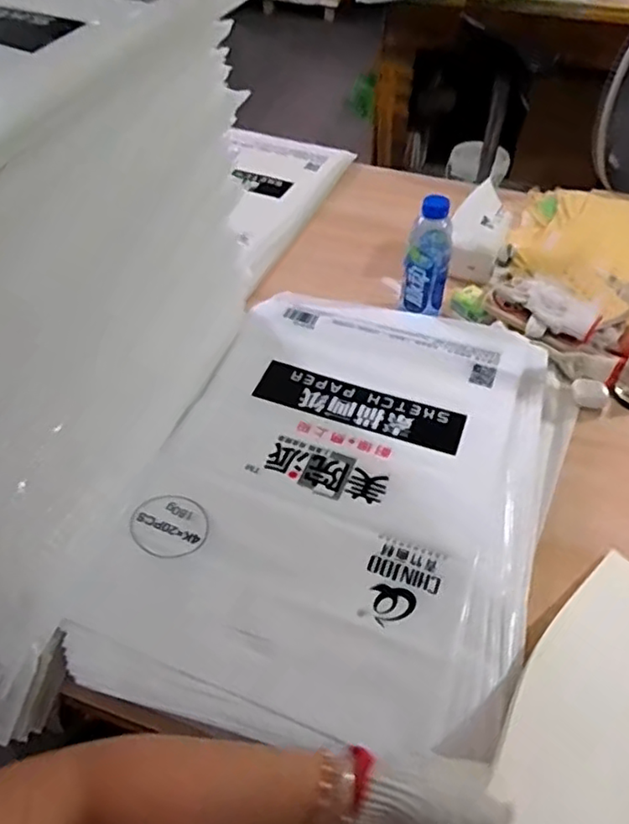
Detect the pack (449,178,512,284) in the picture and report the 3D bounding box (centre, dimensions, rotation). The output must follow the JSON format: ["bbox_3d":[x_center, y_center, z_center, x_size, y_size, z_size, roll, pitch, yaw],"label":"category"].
[{"bbox_3d":[0.288,-0.309,1.082,0.081,0.102,0.156,19,50,16],"label":"pack"}]

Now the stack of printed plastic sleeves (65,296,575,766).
[{"bbox_3d":[0.053,0.077,0.761,0.469,0.052,0.646,15,50,13],"label":"stack of printed plastic sleeves"}]

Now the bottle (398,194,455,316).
[{"bbox_3d":[0.176,-0.241,0.954,0.066,0.185,0.056,10,49,9],"label":"bottle"}]

